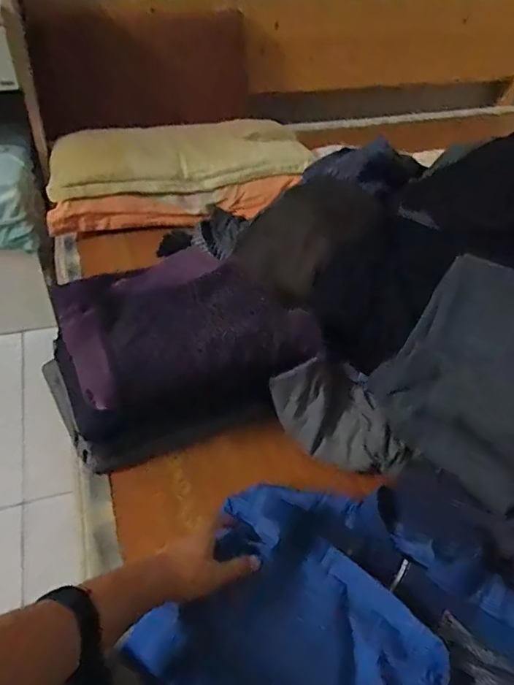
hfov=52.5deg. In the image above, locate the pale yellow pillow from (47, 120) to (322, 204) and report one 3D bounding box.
[{"bbox_3d":[-0.188,-0.498,1.379,0.685,0.096,0.206,-11,45,-15],"label":"pale yellow pillow"}]

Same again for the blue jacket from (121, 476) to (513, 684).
[{"bbox_3d":[0.145,0.337,0.613,0.449,0.086,0.376,25,47,21],"label":"blue jacket"}]

